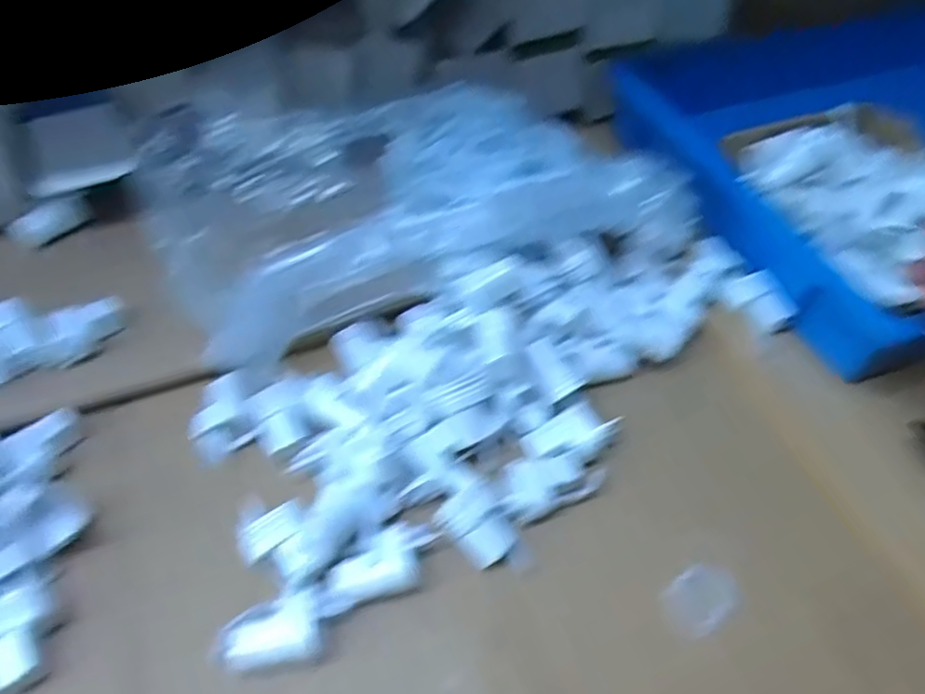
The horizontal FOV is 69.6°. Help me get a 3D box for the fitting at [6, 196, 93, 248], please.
[{"bbox_3d":[-0.327,-0.101,0.529,0.022,0.019,0.059,35,57,23],"label":"fitting"}]

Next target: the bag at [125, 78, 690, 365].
[{"bbox_3d":[-0.032,-0.110,0.500,0.367,0.093,0.191,-14,53,-14],"label":"bag"}]

